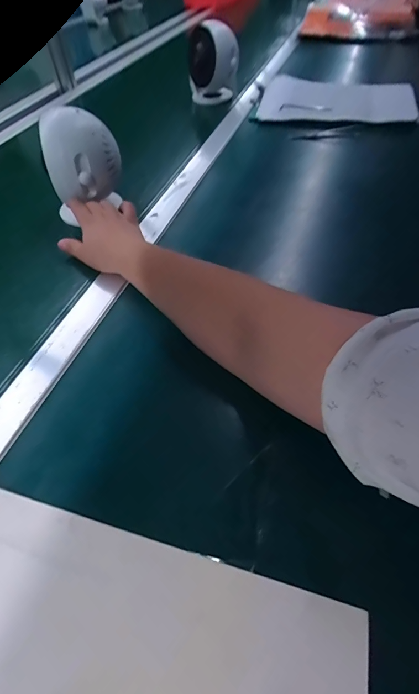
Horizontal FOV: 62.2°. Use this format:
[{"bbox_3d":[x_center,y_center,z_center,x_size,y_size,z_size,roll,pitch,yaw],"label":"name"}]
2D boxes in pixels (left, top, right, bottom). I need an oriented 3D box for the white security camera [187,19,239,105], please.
[{"bbox_3d":[0.004,-0.615,0.753,0.098,0.134,0.110,-4,52,-1],"label":"white security camera"}]

